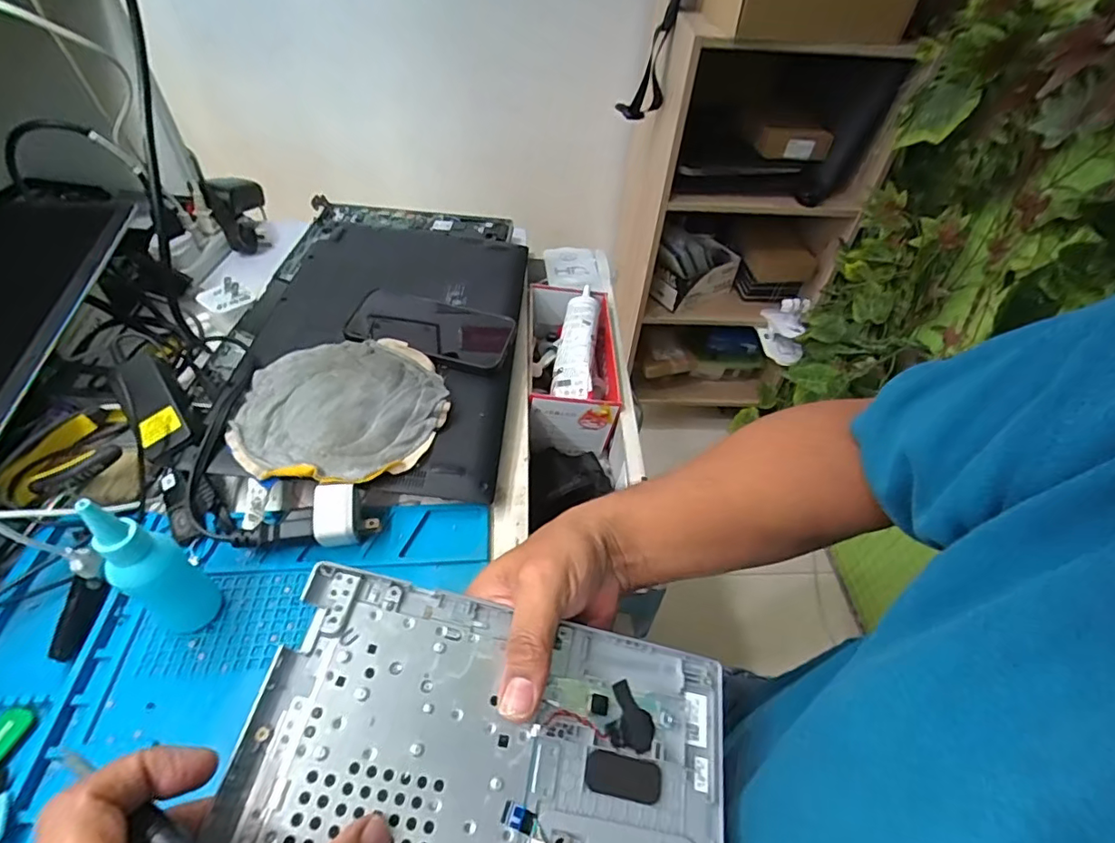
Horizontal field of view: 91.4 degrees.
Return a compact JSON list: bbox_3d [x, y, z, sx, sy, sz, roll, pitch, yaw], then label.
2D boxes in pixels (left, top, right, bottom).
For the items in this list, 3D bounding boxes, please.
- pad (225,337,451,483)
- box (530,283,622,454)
[{"bbox_3d":[-0.174,-0.012,0.446,0.157,0.023,0.150,2,49,-2],"label":"pad"},{"bbox_3d":[0.016,-0.065,0.603,0.088,0.088,0.177,1,47,-4],"label":"box"}]

